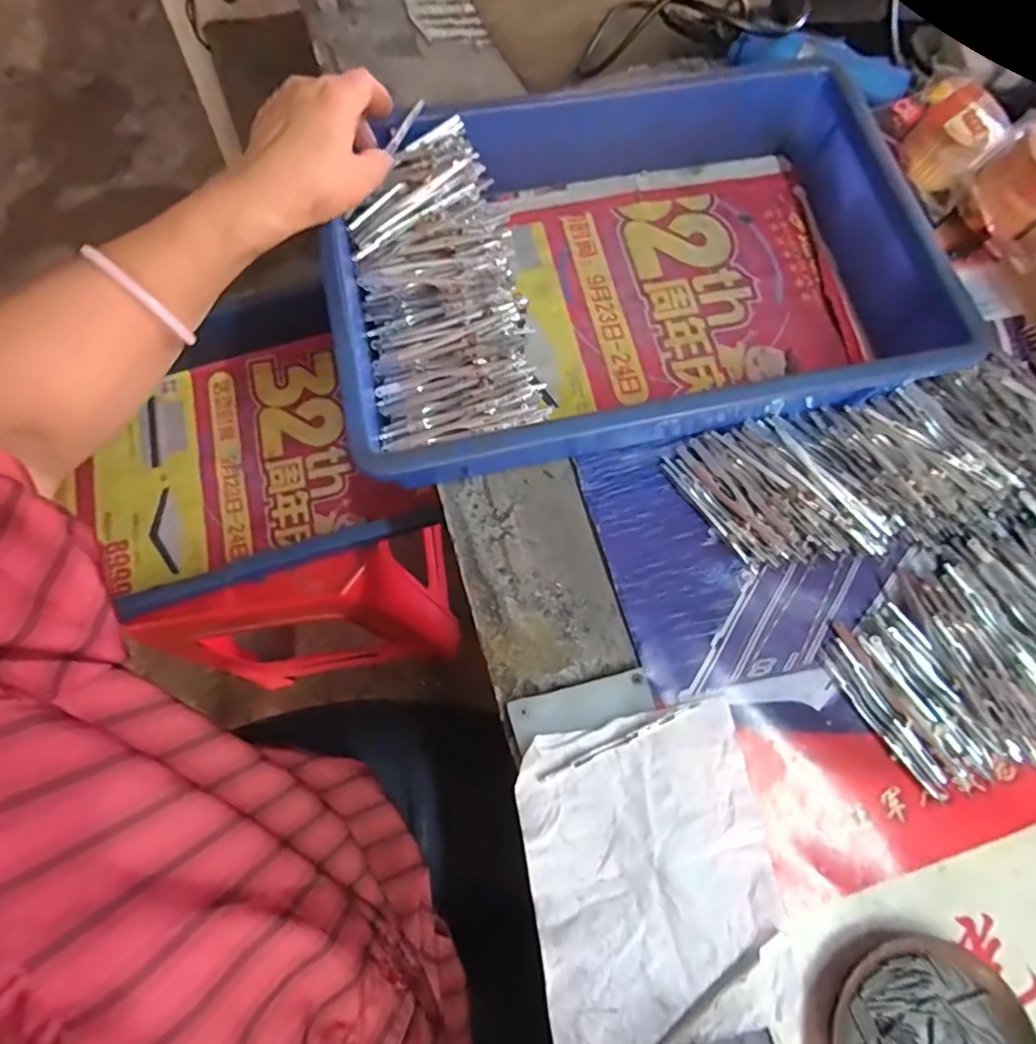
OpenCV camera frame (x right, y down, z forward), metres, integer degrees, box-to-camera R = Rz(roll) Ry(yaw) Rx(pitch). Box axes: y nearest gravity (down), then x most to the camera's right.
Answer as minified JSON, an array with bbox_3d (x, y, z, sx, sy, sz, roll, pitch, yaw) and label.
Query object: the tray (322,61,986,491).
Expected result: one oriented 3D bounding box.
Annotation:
[{"bbox_3d":[0.083,-0.193,0.419,0.424,0.084,0.279,-12,74,-4],"label":"tray"}]

